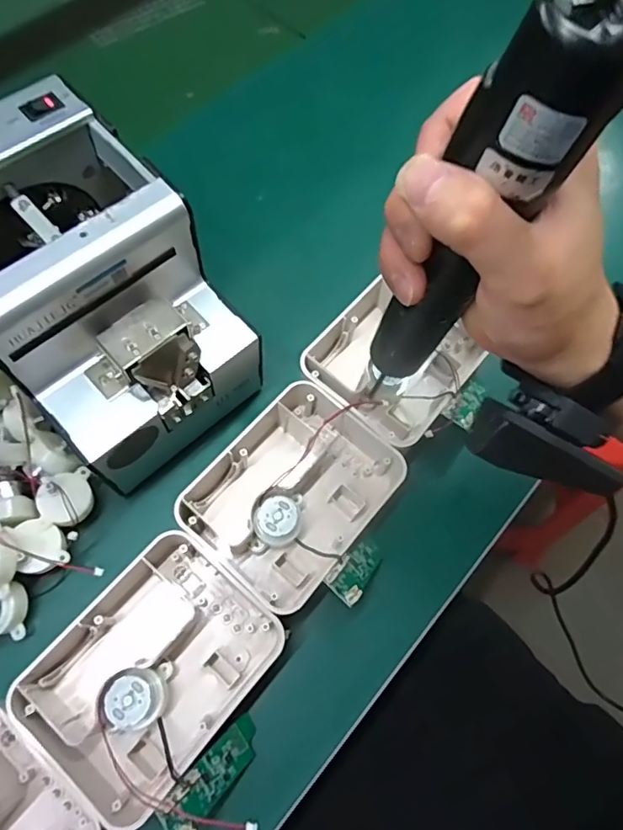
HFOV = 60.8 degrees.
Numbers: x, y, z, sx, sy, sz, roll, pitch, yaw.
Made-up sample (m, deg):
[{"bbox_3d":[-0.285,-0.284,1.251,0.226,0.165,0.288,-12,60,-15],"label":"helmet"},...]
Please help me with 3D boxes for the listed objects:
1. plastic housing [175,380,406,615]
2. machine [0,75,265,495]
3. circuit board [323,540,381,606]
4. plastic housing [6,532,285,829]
[{"bbox_3d":[-0.014,0.047,0.353,0.107,0.046,0.130,38,68,14],"label":"plastic housing"},{"bbox_3d":[-0.133,-0.066,0.326,0.172,0.150,0.125,43,69,16],"label":"machine"},{"bbox_3d":[0.030,0.095,0.331,0.022,0.011,0.057,39,28,15],"label":"circuit board"},{"bbox_3d":[-0.092,0.142,0.307,0.104,0.036,0.126,37,68,14],"label":"plastic housing"}]

